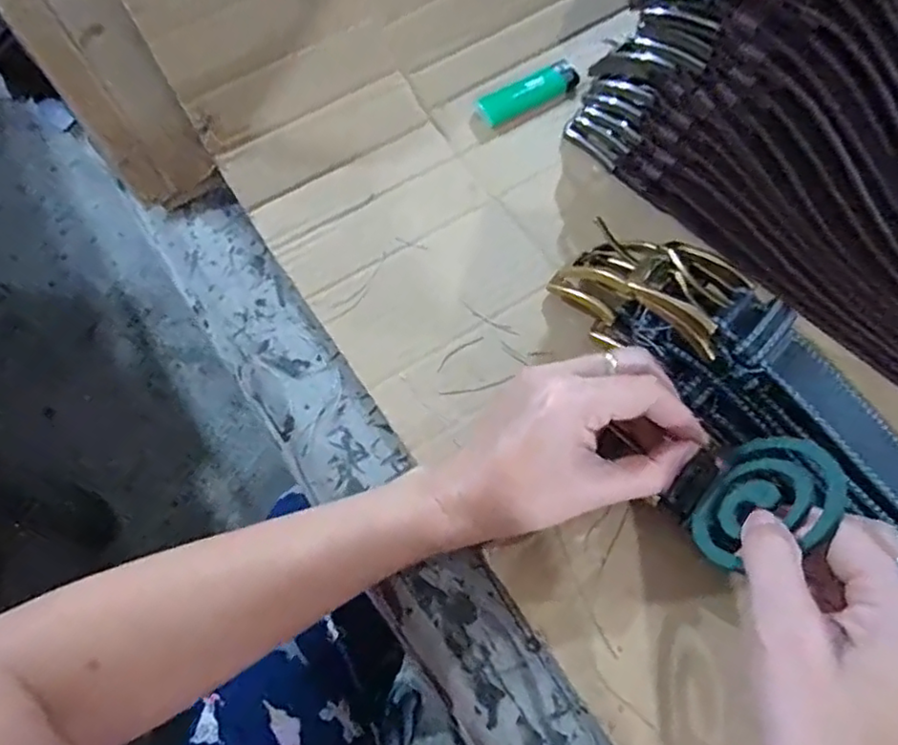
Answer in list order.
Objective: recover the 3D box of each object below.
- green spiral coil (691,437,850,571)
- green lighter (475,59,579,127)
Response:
[{"bbox_3d":[0.145,0.057,0.276,0.016,0.060,0.072,43,79,-17],"label":"green spiral coil"},{"bbox_3d":[0.059,-0.205,0.457,0.080,0.009,0.023,-31,69,-11],"label":"green lighter"}]

